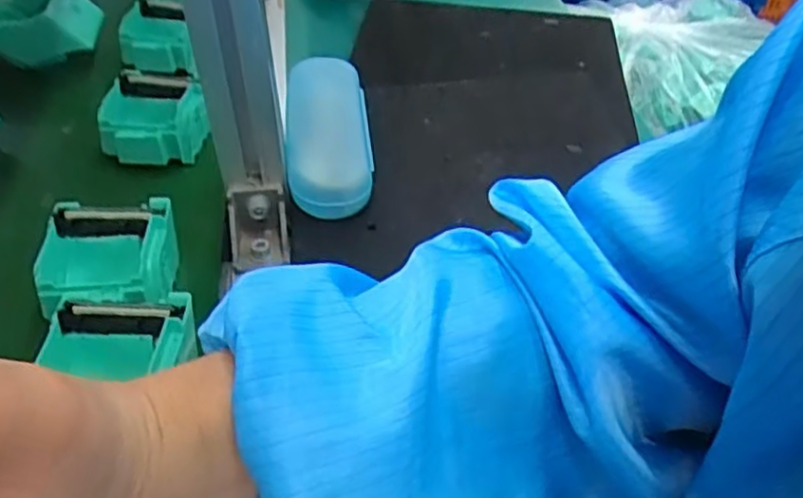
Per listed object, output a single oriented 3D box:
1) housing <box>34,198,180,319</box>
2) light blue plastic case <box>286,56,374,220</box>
[{"bbox_3d":[-0.181,0.012,0.432,0.072,0.044,0.076,-4,46,-6],"label":"housing"},{"bbox_3d":[-0.050,-0.082,0.486,0.060,0.042,0.140,-3,47,-6],"label":"light blue plastic case"}]

